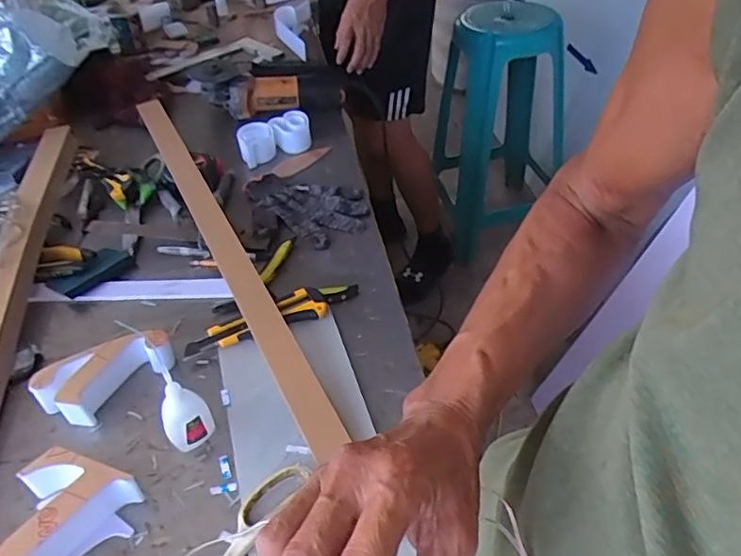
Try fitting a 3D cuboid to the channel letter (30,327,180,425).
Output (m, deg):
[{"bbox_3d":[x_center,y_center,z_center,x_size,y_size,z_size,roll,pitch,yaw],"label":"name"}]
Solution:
[{"bbox_3d":[-0.283,0.104,0.631,0.137,0.048,0.064,-32,49,-27],"label":"channel letter"}]

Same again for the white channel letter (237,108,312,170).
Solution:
[{"bbox_3d":[-0.162,-0.237,0.997,0.128,0.049,0.078,-14,44,-13],"label":"white channel letter"}]

